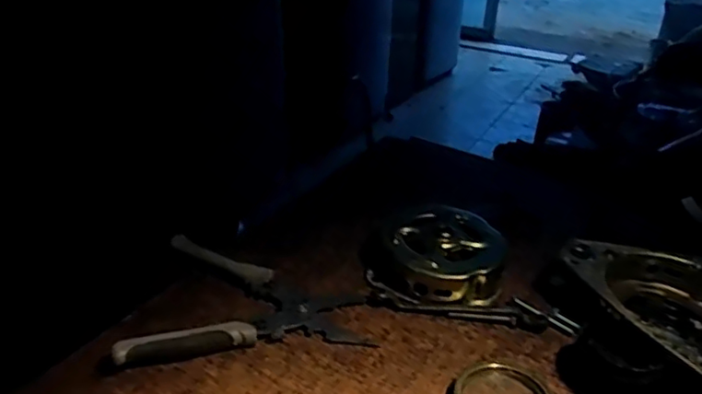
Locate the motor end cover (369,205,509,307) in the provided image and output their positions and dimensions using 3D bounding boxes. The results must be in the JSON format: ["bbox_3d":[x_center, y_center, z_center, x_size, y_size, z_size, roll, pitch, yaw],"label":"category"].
[{"bbox_3d":[0.078,0.046,0.535,0.117,0.034,0.111,9,32,10],"label":"motor end cover"}]

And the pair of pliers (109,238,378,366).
[{"bbox_3d":[-0.082,0.075,0.476,0.179,0.024,0.117,-4,32,-12],"label":"pair of pliers"}]

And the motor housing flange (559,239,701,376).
[{"bbox_3d":[0.259,0.088,0.472,0.133,0.034,0.168,-7,33,-16],"label":"motor housing flange"}]

